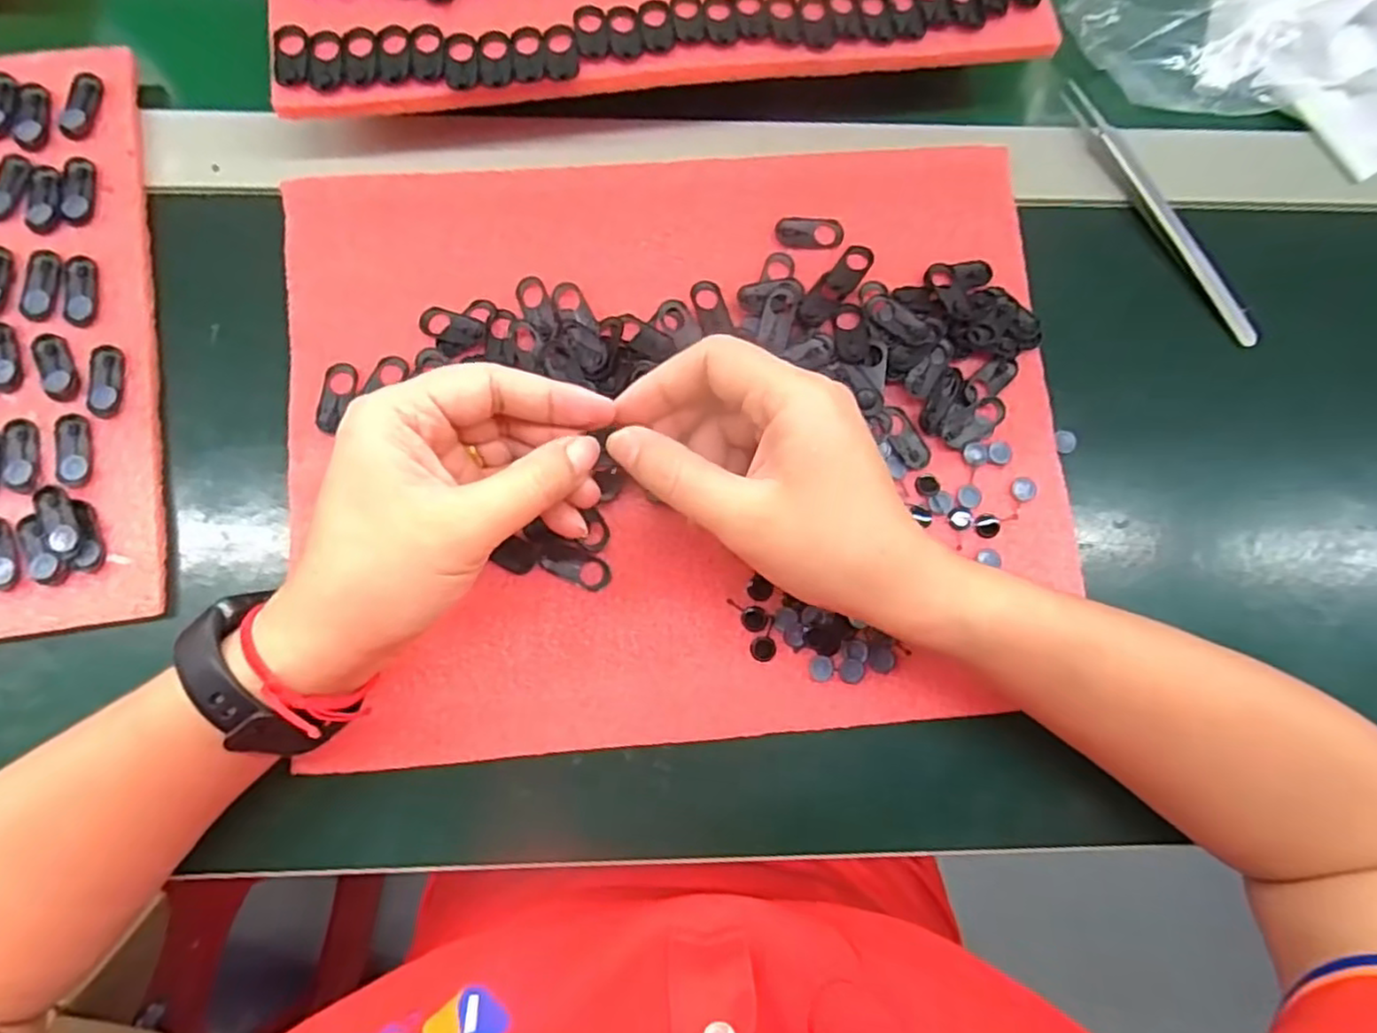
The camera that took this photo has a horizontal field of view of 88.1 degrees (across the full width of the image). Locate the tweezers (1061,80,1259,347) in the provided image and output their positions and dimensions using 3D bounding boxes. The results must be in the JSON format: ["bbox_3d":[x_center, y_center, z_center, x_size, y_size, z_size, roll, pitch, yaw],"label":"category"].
[{"bbox_3d":[0.233,-0.150,0.353,0.013,0.011,0.152,-30,83,-6],"label":"tweezers"}]

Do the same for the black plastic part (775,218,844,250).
[{"bbox_3d":[0.057,-0.133,0.332,0.031,0.004,0.015,0,81,-2],"label":"black plastic part"}]

